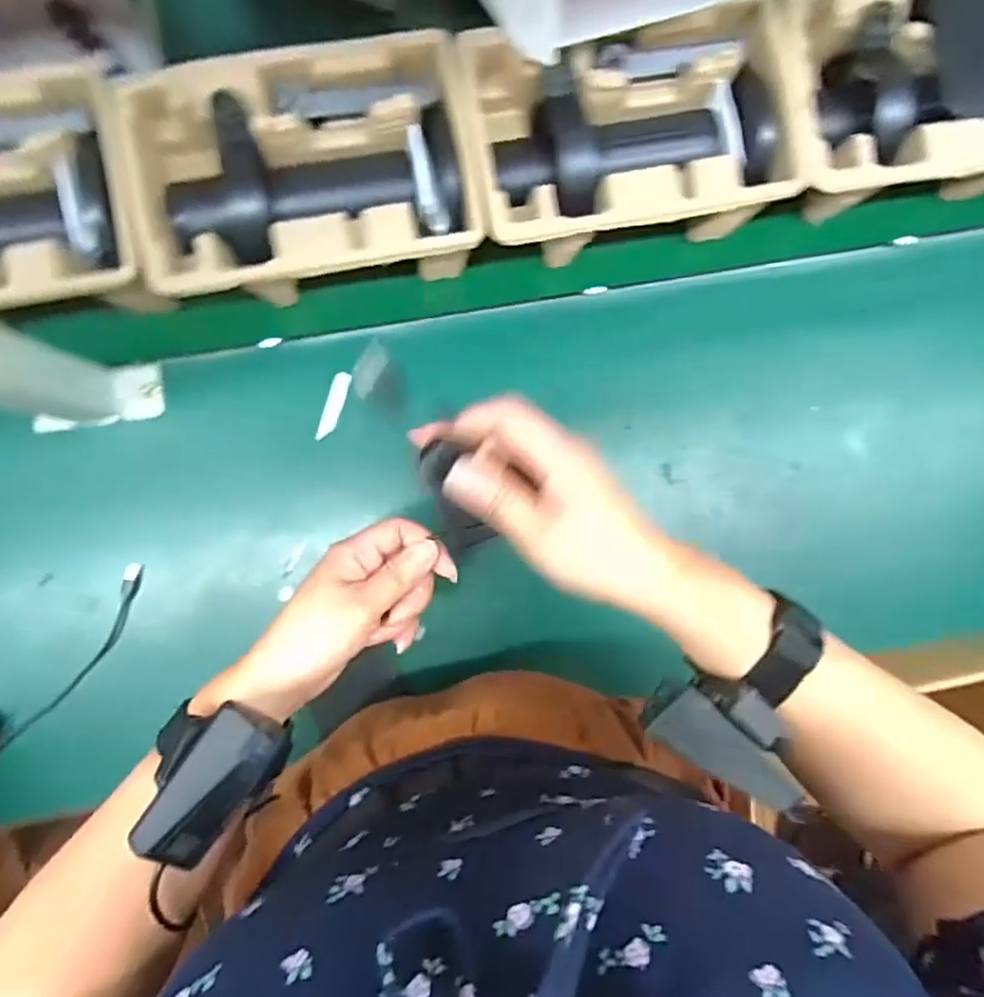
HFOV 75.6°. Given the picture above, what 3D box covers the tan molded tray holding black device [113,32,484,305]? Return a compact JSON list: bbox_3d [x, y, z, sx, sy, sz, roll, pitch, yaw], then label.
[{"bbox_3d":[-0.128,-0.224,0.446,0.222,0.057,0.146,-14,96,-2],"label":"tan molded tray holding black device"}]

